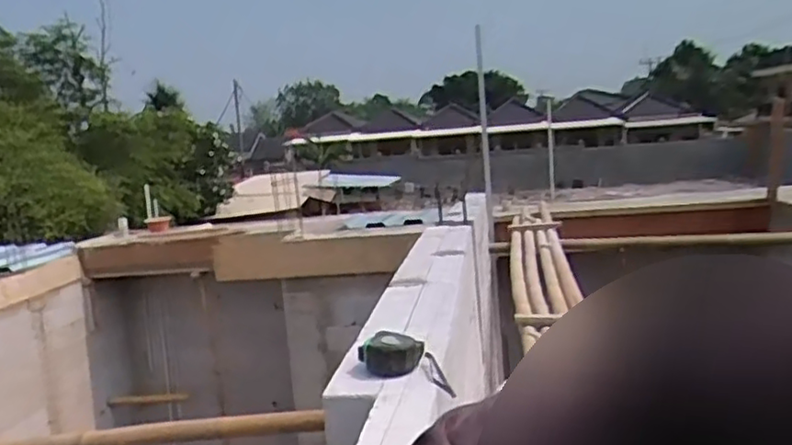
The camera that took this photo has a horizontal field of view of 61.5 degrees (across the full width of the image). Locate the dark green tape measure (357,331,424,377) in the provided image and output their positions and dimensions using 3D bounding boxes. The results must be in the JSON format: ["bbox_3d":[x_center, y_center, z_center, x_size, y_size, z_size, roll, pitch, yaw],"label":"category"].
[{"bbox_3d":[-0.008,0.179,0.913,0.085,0.039,0.068,-3,8,14],"label":"dark green tape measure"}]

